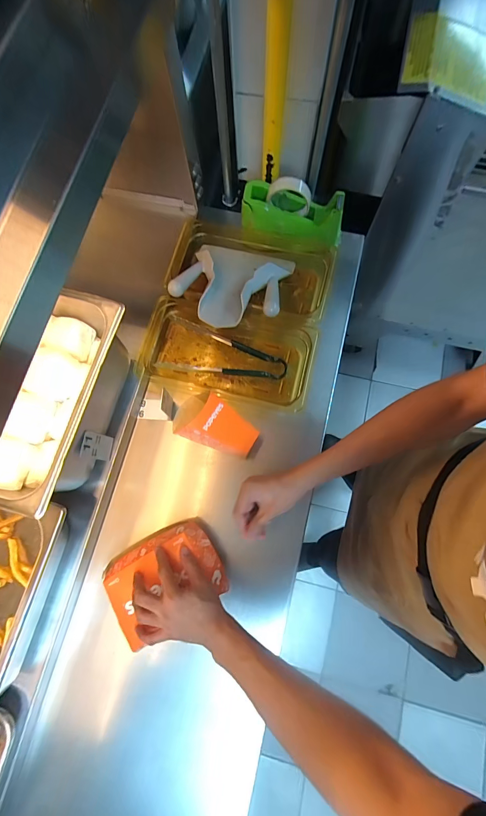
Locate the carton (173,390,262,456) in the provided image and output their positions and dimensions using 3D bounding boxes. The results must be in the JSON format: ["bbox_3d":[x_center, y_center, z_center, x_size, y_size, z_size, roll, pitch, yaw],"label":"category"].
[{"bbox_3d":[-0.053,0.028,0.619,0.166,0.052,0.091,22,78,6],"label":"carton"}]

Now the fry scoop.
[{"bbox_3d":[-0.016,-0.242,0.634,0.199,0.085,0.213,15,77,4],"label":"fry scoop"}]

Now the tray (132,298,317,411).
[{"bbox_3d":[-0.030,-0.101,0.640,0.318,0.056,0.169,13,77,4],"label":"tray"}]

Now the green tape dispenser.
[{"bbox_3d":[0.098,-0.385,0.650,0.197,0.105,0.068,8,77,2],"label":"green tape dispenser"}]

